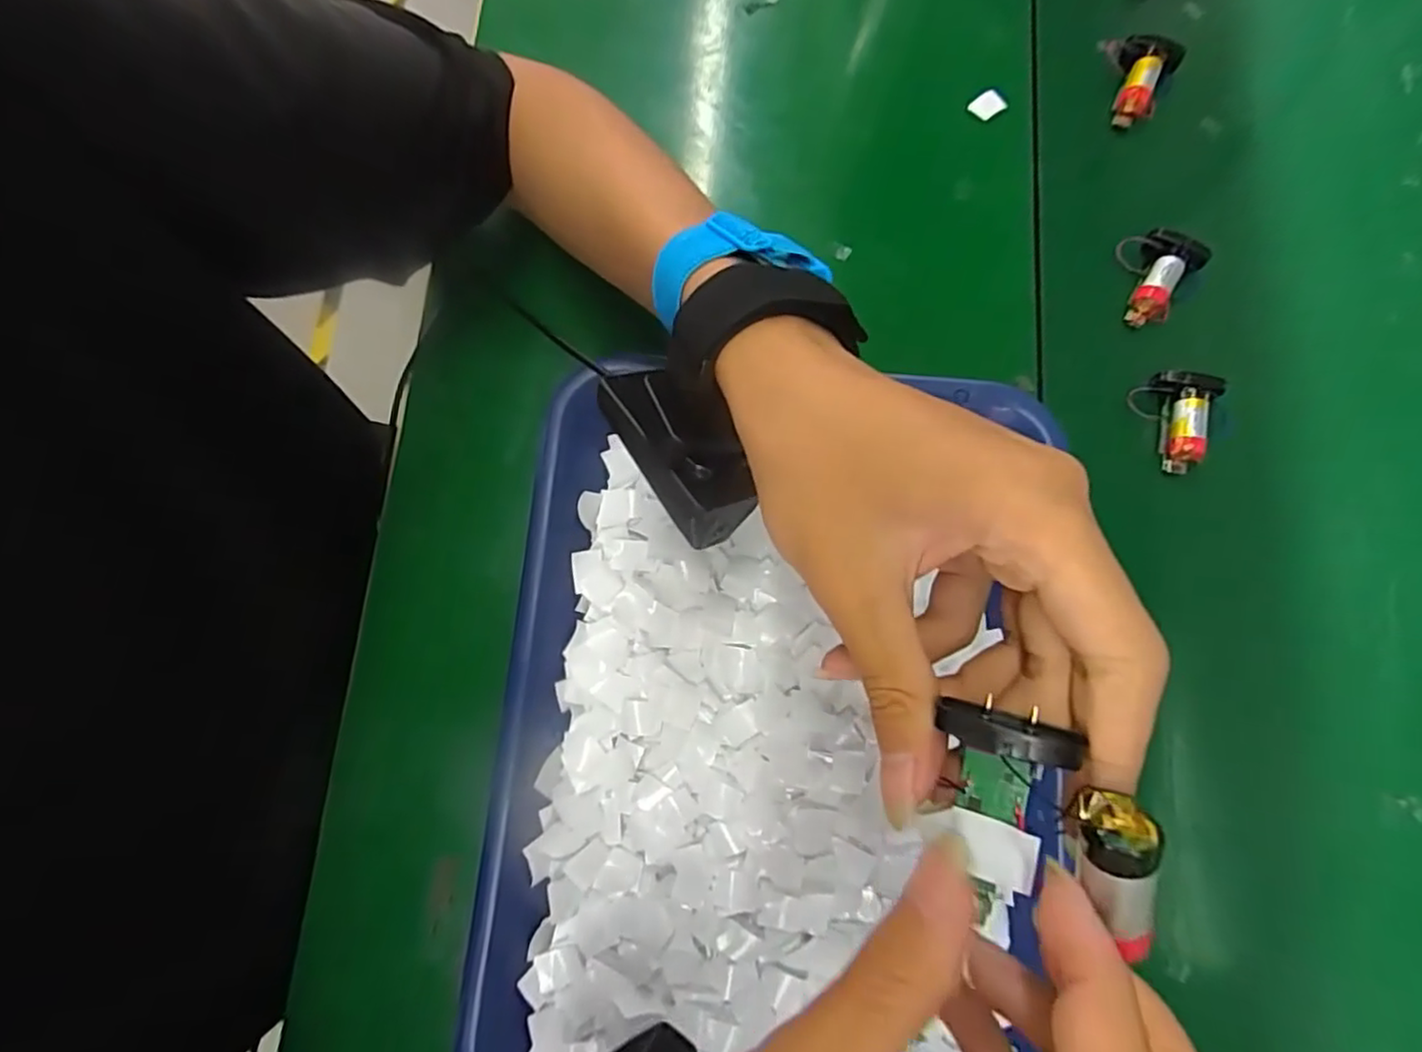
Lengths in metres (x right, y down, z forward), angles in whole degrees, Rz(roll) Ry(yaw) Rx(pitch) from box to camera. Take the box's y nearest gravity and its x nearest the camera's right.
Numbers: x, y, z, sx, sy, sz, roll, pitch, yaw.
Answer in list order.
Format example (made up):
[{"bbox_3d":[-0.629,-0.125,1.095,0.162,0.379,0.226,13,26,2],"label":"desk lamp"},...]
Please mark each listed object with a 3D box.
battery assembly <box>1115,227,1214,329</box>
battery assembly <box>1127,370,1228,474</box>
[{"bbox_3d":[0.241,-0.139,0.365,0.042,0.022,0.046,36,79,14],"label":"battery assembly"},{"bbox_3d":[0.239,-0.056,0.347,0.035,0.020,0.049,21,76,11],"label":"battery assembly"}]

